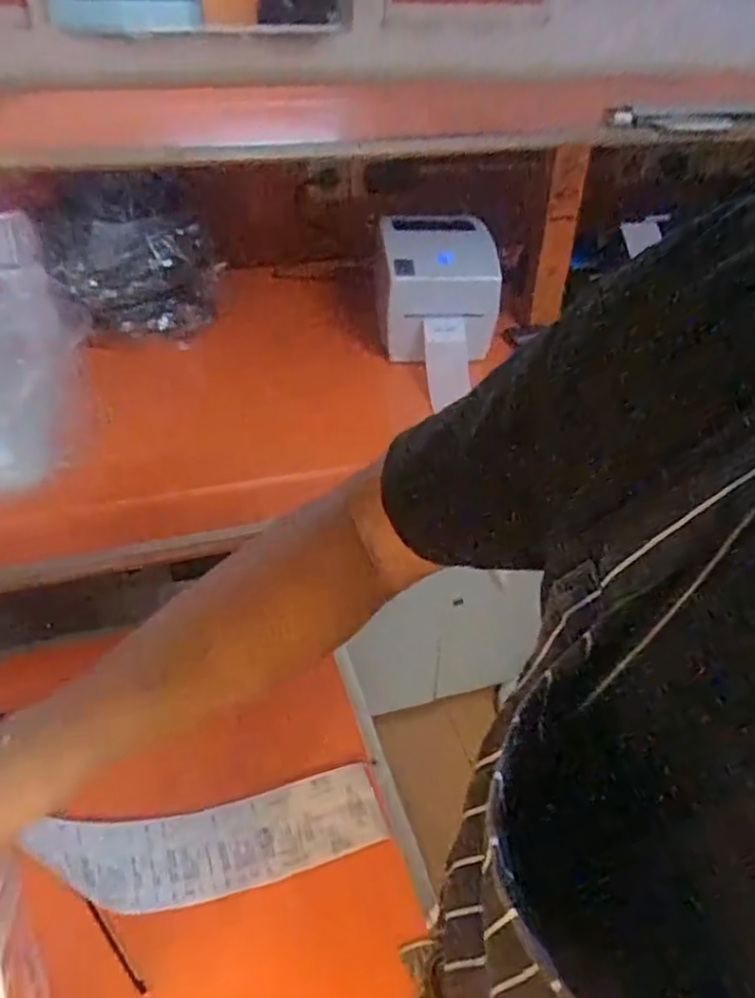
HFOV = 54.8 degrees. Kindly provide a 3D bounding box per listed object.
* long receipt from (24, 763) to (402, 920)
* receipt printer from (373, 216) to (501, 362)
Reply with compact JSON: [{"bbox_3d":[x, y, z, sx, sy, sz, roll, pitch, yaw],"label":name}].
[{"bbox_3d":[-0.134,0.289,0.621,0.284,0.037,0.079,0,36,-25],"label":"long receipt"},{"bbox_3d":[0.088,-0.342,1.174,0.178,0.162,0.198,-4,39,-9],"label":"receipt printer"}]

